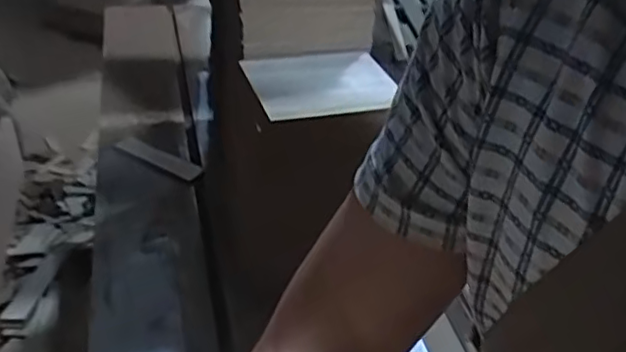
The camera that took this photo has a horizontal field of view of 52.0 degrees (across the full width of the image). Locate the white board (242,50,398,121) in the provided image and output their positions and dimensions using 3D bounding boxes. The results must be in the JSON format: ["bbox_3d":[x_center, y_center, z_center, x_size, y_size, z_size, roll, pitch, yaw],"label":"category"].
[{"bbox_3d":[0.008,-0.106,0.720,0.156,0.010,0.136,-7,36,-17],"label":"white board"}]

